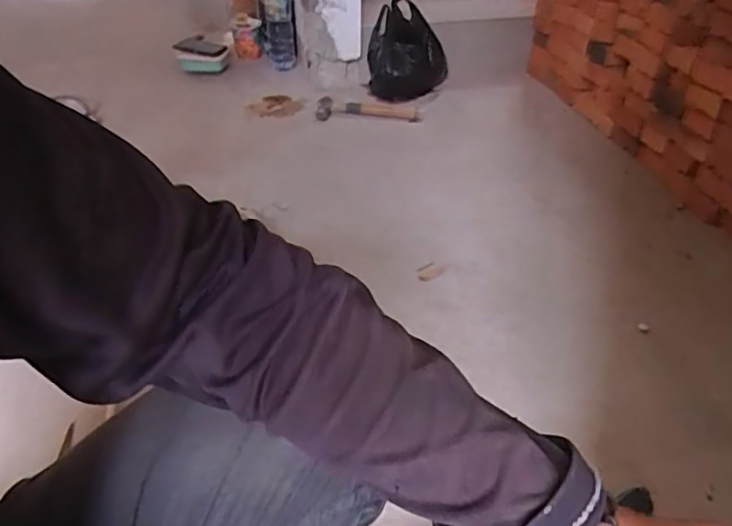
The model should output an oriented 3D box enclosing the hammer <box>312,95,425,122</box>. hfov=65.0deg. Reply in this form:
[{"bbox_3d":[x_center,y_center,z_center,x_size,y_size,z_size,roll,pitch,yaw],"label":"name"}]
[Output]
[{"bbox_3d":[0.010,-0.436,1.625,0.296,0.031,0.123,3,39,4],"label":"hammer"}]

